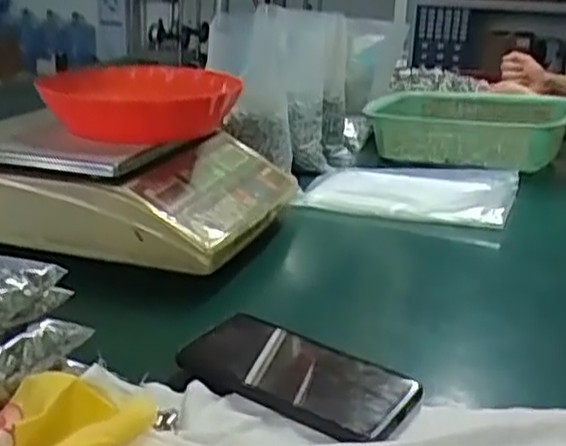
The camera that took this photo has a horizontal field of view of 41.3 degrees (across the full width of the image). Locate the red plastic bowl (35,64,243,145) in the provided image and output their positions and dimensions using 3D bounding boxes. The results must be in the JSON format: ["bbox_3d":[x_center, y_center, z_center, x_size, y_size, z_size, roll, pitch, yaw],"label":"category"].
[{"bbox_3d":[-0.144,-0.128,0.800,0.187,0.058,0.200,2,20,-1],"label":"red plastic bowl"}]

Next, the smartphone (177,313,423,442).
[{"bbox_3d":[0.011,0.104,0.522,0.157,0.014,0.082,14,23,28],"label":"smartphone"}]

